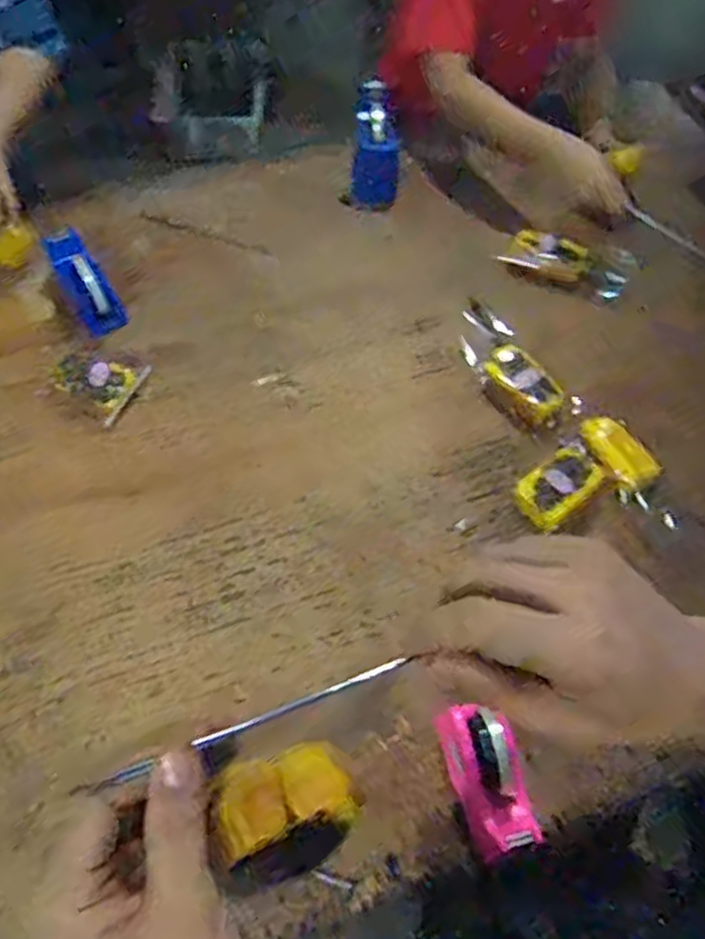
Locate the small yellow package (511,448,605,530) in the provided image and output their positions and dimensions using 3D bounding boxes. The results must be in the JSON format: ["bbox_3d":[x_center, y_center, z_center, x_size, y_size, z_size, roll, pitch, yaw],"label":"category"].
[{"bbox_3d":[0.282,0.020,1.004,0.122,0.025,0.076,-32,66,-18],"label":"small yellow package"}]

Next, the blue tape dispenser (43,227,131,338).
[{"bbox_3d":[-0.411,-0.291,1.138,0.075,0.091,0.175,-32,95,-18],"label":"blue tape dispenser"}]

